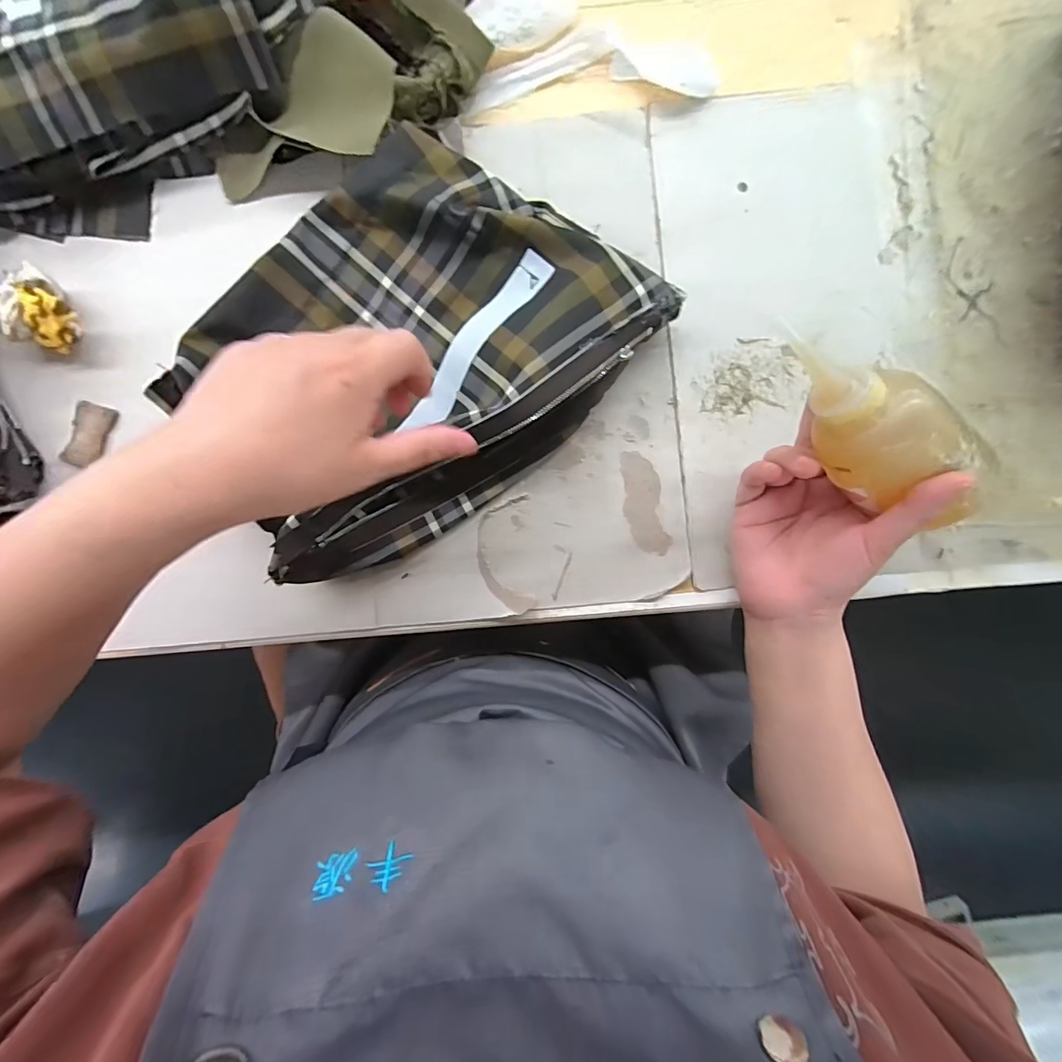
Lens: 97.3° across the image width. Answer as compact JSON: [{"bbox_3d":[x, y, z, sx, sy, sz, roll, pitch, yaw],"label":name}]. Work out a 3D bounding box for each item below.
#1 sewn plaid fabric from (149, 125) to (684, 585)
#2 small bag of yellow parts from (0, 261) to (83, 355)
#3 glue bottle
[{"bbox_3d":[-0.087,-0.115,0.316,0.227,0.053,0.293,42,89,1],"label":"sewn plaid fabric"},{"bbox_3d":[-0.351,-0.157,0.333,0.048,0.032,0.050,22,90,1],"label":"small bag of yellow parts"},{"bbox_3d":[0.187,-0.050,0.246,0.136,0.048,0.049,44,89,1],"label":"glue bottle"}]

